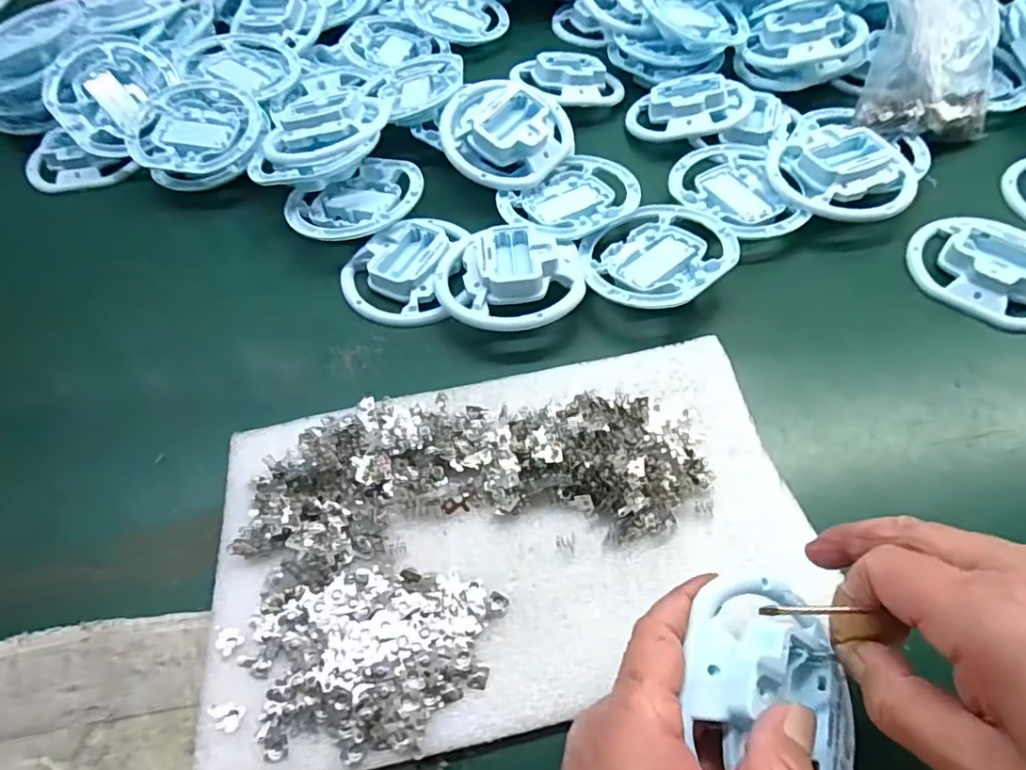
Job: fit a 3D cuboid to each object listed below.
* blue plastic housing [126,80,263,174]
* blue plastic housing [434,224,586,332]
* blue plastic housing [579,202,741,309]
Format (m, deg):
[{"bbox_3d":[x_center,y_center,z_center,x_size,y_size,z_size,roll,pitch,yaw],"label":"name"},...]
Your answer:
[{"bbox_3d":[-0.261,-0.210,0.488,0.099,0.025,0.098,-19,58,-10],"label":"blue plastic housing"},{"bbox_3d":[-0.002,-0.072,0.391,0.096,0.026,0.088,-8,57,-2],"label":"blue plastic housing"},{"bbox_3d":[0.099,-0.086,0.411,0.104,0.030,0.090,-24,59,-12],"label":"blue plastic housing"}]

